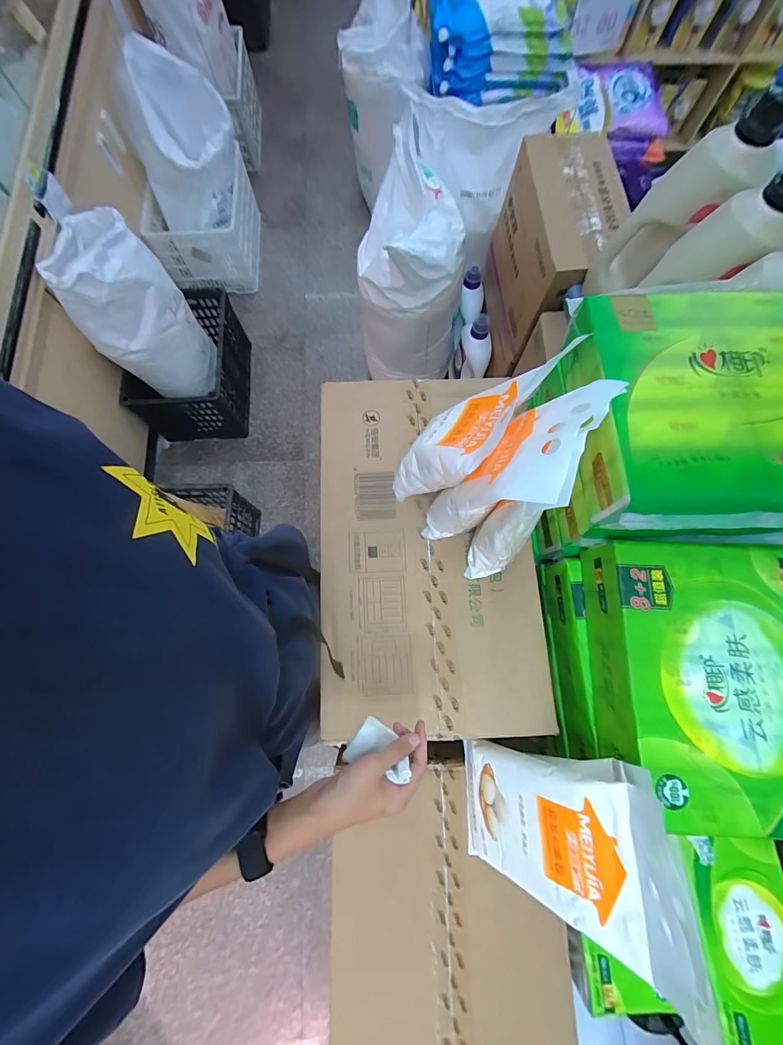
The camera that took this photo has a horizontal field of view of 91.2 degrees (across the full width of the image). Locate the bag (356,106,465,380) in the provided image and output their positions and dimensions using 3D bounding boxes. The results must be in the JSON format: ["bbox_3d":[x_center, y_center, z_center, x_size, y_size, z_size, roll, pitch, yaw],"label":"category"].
[{"bbox_3d":[0.064,-0.769,1.223,0.295,0.520,0.399,3,76,1],"label":"bag"}]

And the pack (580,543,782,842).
[{"bbox_3d":[0.406,0.191,0.488,0.252,0.090,0.312,2,76,1],"label":"pack"}]

